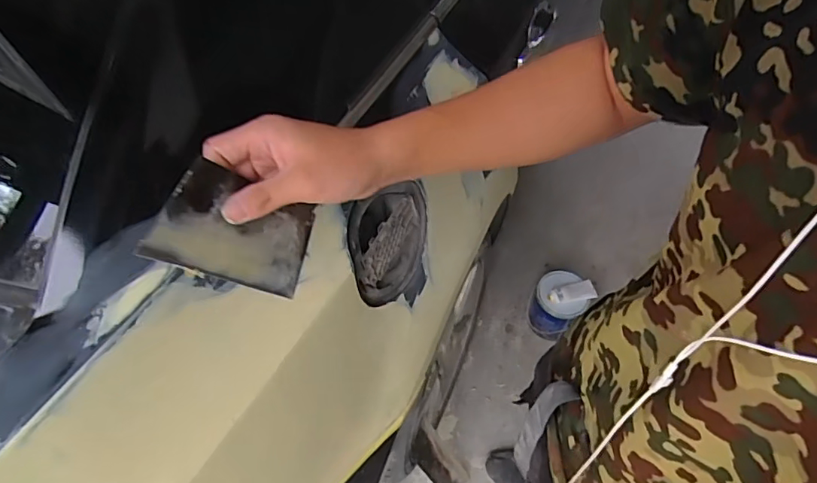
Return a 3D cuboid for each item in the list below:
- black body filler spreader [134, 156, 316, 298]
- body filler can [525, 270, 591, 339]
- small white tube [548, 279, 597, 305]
[{"bbox_3d":[-0.122,-0.008,0.374,0.004,0.129,0.071,3,75,35],"label":"black body filler spreader"},{"bbox_3d":[0.426,0.183,1.446,0.144,0.169,0.147,-1,55,1],"label":"body filler can"},{"bbox_3d":[0.444,0.139,1.392,0.133,0.020,0.051,-12,56,-6],"label":"small white tube"}]

